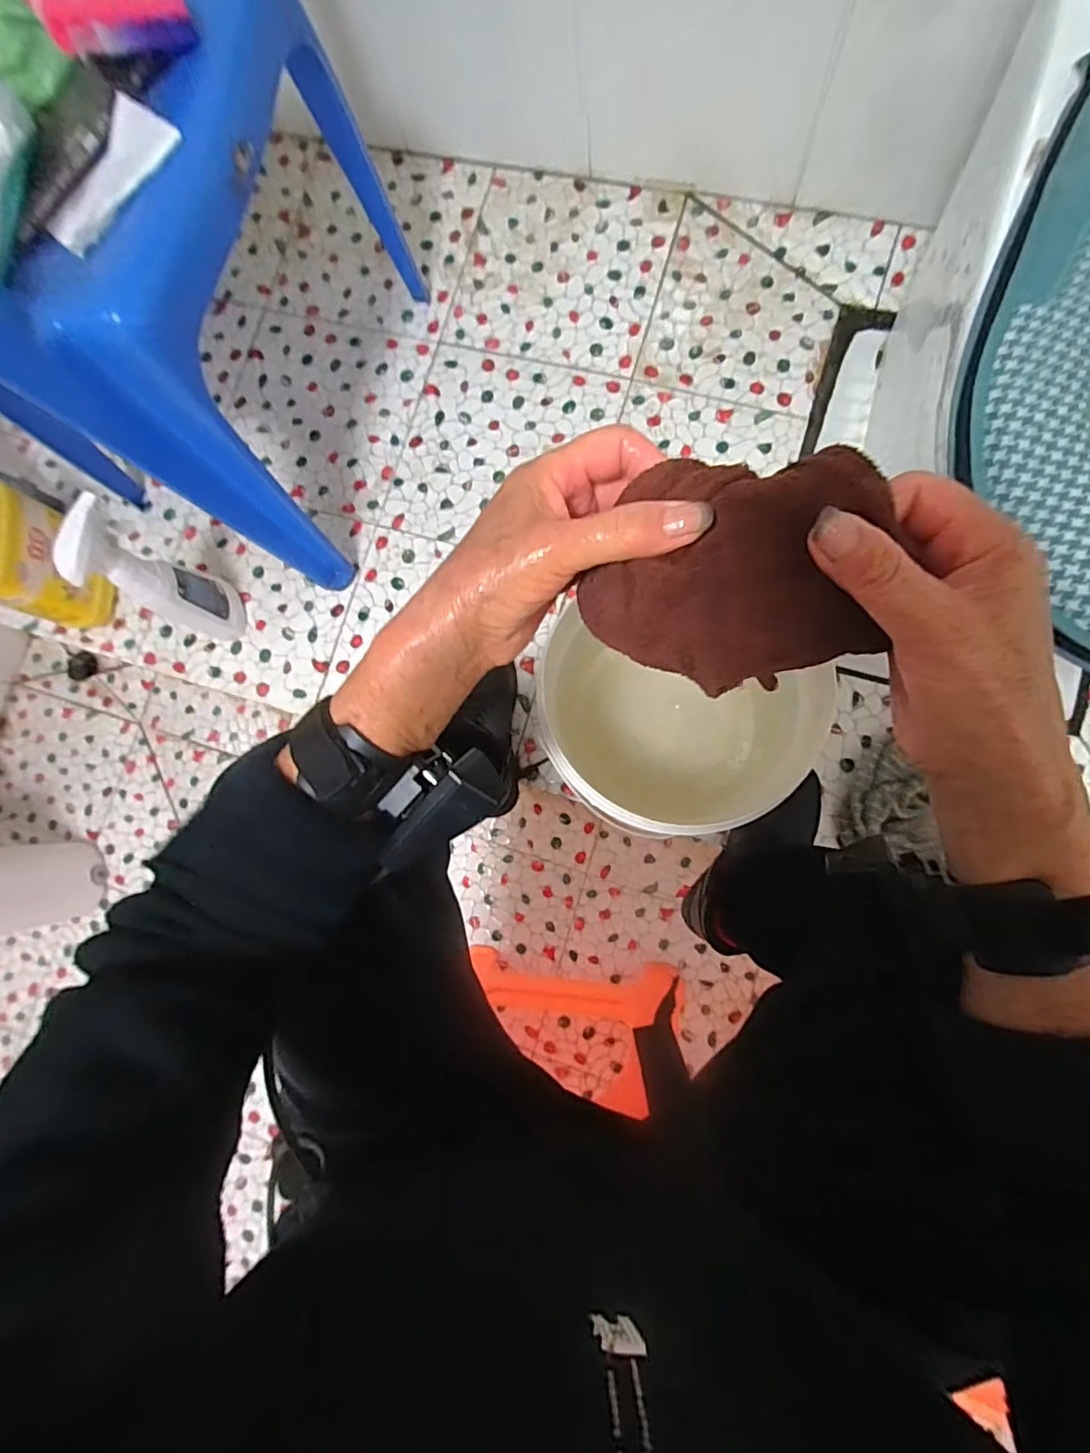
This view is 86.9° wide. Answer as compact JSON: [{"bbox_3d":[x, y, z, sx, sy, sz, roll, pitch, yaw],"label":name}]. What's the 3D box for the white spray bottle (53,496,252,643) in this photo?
[{"bbox_3d":[-0.476,-0.183,0.730,0.063,0.270,0.093,20,86,8],"label":"white spray bottle"}]

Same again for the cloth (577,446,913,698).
[{"bbox_3d":[0.074,-0.055,0.239,0.114,0.025,0.097,-4,128,20],"label":"cloth"}]

